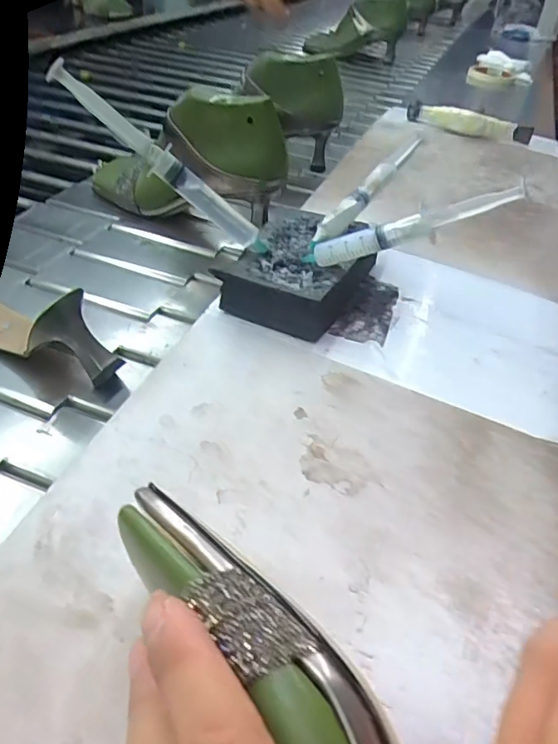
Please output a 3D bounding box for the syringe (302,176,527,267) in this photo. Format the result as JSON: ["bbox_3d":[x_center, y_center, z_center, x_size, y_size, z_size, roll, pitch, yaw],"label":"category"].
[{"bbox_3d":[0.080,-0.090,0.357,0.145,0.018,0.013,-12,30,32],"label":"syringe"}]

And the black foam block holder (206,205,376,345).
[{"bbox_3d":[0.018,-0.077,0.420,0.087,0.036,0.130,19,41,13],"label":"black foam block holder"}]

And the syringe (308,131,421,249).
[{"bbox_3d":[0.070,-0.145,0.444,0.019,0.020,0.140,32,67,26],"label":"syringe"}]

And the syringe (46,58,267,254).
[{"bbox_3d":[-0.073,-0.135,0.367,0.167,0.021,0.014,38,35,-21],"label":"syringe"}]

